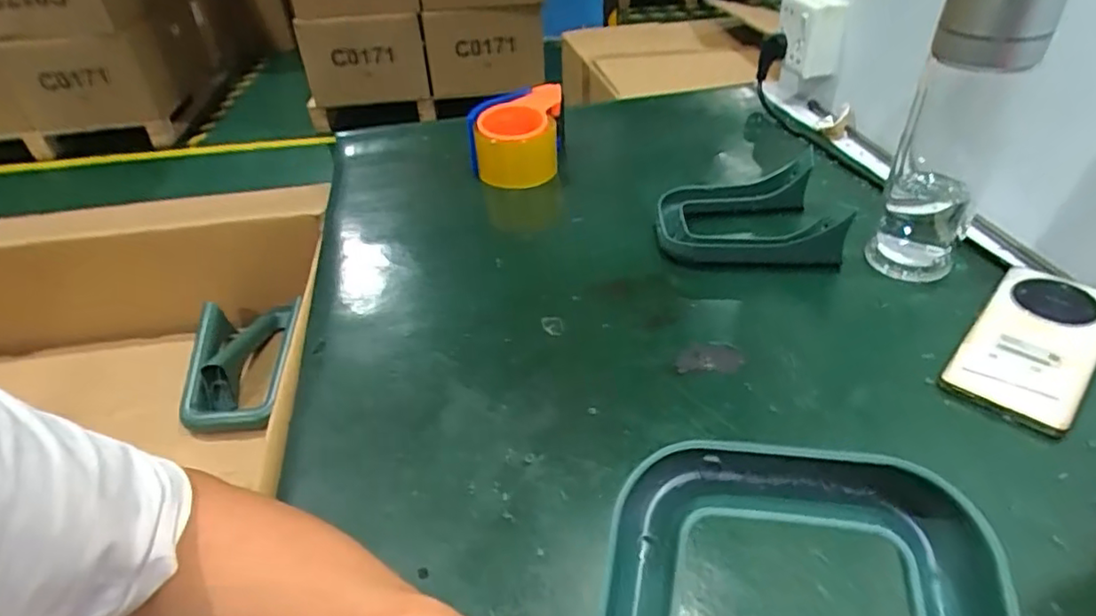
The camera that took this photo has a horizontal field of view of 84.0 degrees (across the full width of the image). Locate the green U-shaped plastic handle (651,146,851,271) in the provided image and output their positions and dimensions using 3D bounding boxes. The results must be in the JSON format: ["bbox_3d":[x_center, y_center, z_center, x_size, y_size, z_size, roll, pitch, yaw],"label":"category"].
[{"bbox_3d":[0.182,-0.086,0.580,0.155,0.052,0.122,-3,39,1],"label":"green U-shaped plastic handle"}]

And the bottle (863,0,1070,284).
[{"bbox_3d":[0.320,-0.138,0.479,0.071,0.239,0.066,16,43,24],"label":"bottle"}]

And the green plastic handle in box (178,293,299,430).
[{"bbox_3d":[-0.332,0.051,0.659,0.094,0.056,0.184,-12,39,-9],"label":"green plastic handle in box"}]

